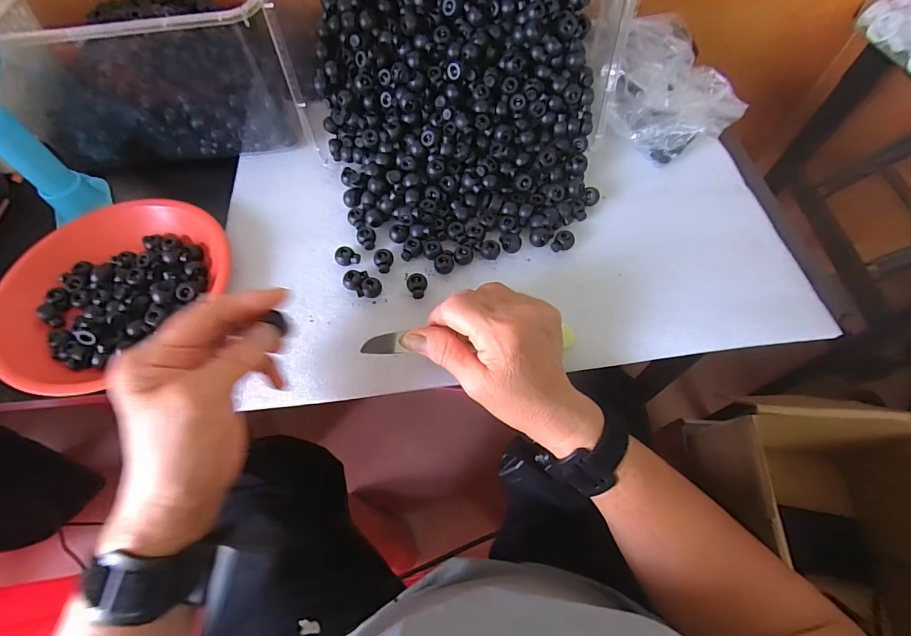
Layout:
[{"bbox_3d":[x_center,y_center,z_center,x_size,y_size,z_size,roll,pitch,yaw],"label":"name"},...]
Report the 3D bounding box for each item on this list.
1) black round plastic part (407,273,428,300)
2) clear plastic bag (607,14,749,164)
[{"bbox_3d":[-0.033,-0.027,0.367,0.017,0.011,0.021,-8,62,-3],"label":"black round plastic part"},{"bbox_3d":[0.222,-0.229,0.422,0.124,0.089,0.108,17,63,10],"label":"clear plastic bag"}]

